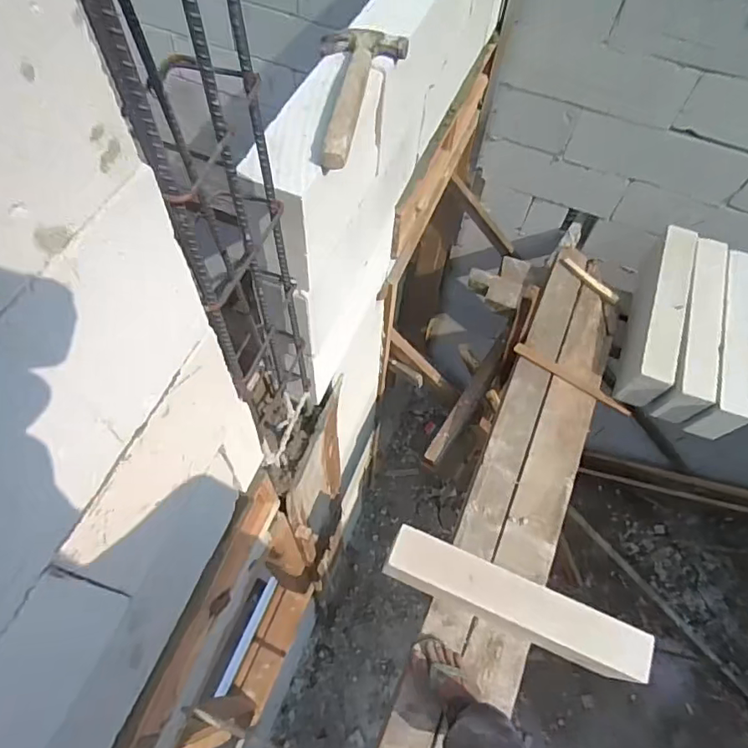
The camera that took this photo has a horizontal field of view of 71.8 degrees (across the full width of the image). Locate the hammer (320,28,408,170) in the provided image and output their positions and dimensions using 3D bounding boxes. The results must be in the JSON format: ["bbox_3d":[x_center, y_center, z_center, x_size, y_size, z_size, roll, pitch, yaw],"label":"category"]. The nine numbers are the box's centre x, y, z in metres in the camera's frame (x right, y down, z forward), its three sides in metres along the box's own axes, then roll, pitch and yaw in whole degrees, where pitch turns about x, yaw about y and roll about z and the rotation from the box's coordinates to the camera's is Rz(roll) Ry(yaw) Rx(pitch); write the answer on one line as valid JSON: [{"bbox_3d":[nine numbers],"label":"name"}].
[{"bbox_3d":[-0.018,-0.399,0.736,0.129,0.028,0.299,3,61,-2],"label":"hammer"}]

